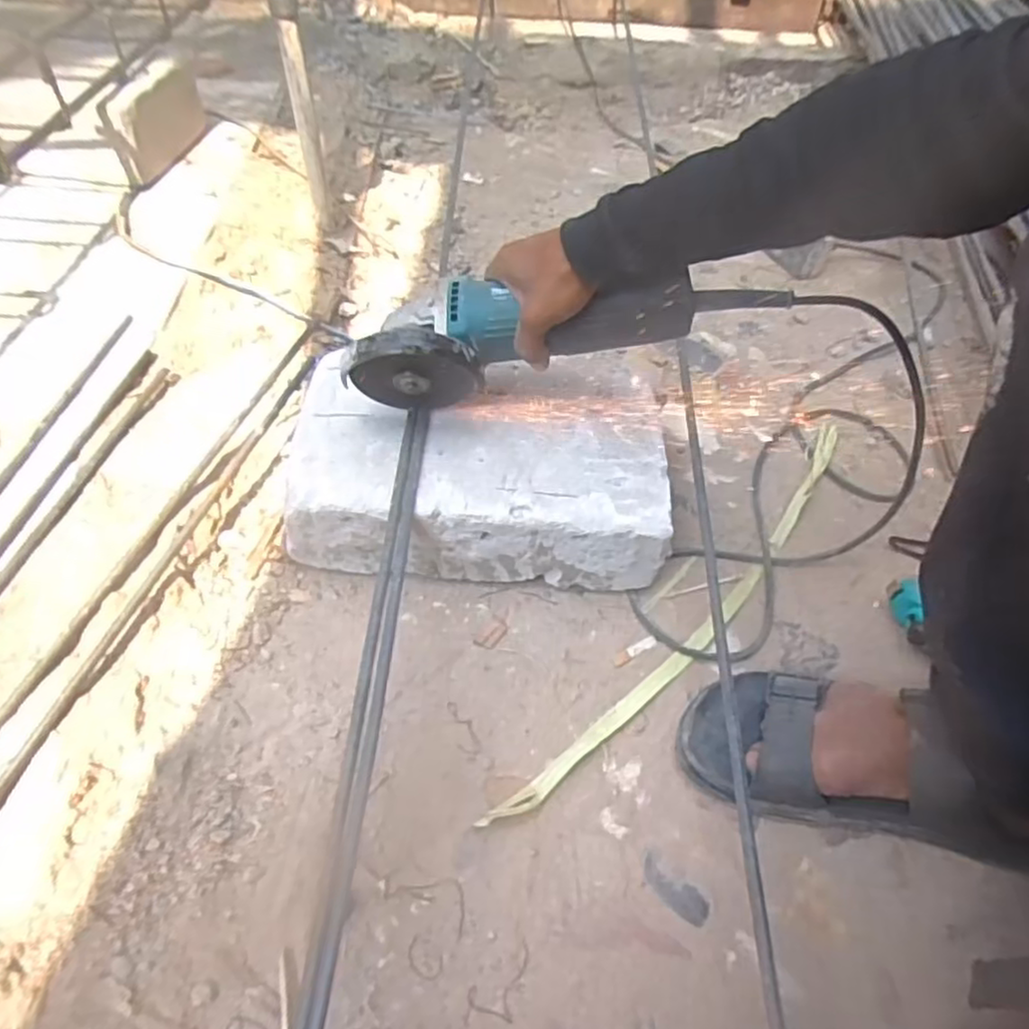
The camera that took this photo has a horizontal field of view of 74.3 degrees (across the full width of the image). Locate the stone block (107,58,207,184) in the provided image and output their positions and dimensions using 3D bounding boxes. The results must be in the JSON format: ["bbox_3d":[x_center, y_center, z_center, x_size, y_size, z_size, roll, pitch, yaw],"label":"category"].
[{"bbox_3d":[-0.486,-0.552,0.939,0.029,0.099,0.209,4,52,2],"label":"stone block"}]

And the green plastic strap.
[{"bbox_3d":[0.180,0.074,0.601,0.052,0.016,0.544,36,59,24],"label":"green plastic strap"}]

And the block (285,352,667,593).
[{"bbox_3d":[-0.031,-0.047,0.629,0.320,0.111,0.205,3,52,1],"label":"block"}]

